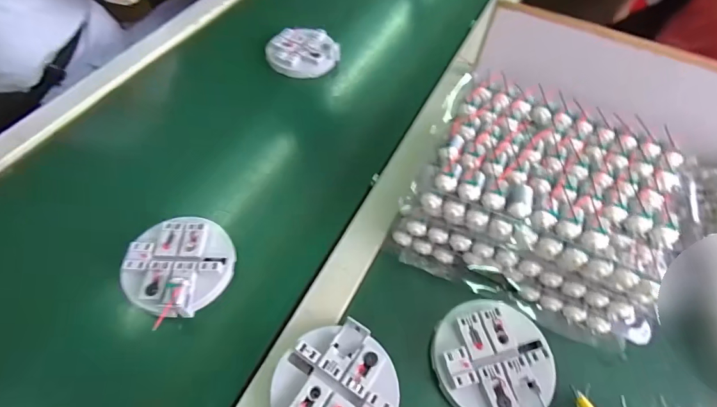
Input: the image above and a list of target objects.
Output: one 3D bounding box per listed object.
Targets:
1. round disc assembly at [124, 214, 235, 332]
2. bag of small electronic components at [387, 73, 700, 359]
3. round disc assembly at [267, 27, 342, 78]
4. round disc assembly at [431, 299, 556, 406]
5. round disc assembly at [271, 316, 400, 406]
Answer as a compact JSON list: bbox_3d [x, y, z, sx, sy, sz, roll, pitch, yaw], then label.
[{"bbox_3d":[-0.179,0.057,0.386,0.099,0.026,0.098,1,57,-2],"label":"round disc assembly"},{"bbox_3d":[0.187,-0.009,0.403,0.238,0.088,0.214,22,59,11],"label":"bag of small electronic components"},{"bbox_3d":[-0.086,-0.232,0.600,0.101,0.018,0.096,1,57,-2],"label":"round disc assembly"},{"bbox_3d":[0.119,0.137,0.342,0.102,0.015,0.099,1,57,-2],"label":"round disc assembly"},{"bbox_3d":[-0.018,0.153,0.321,0.099,0.015,0.099,1,57,-2],"label":"round disc assembly"}]

